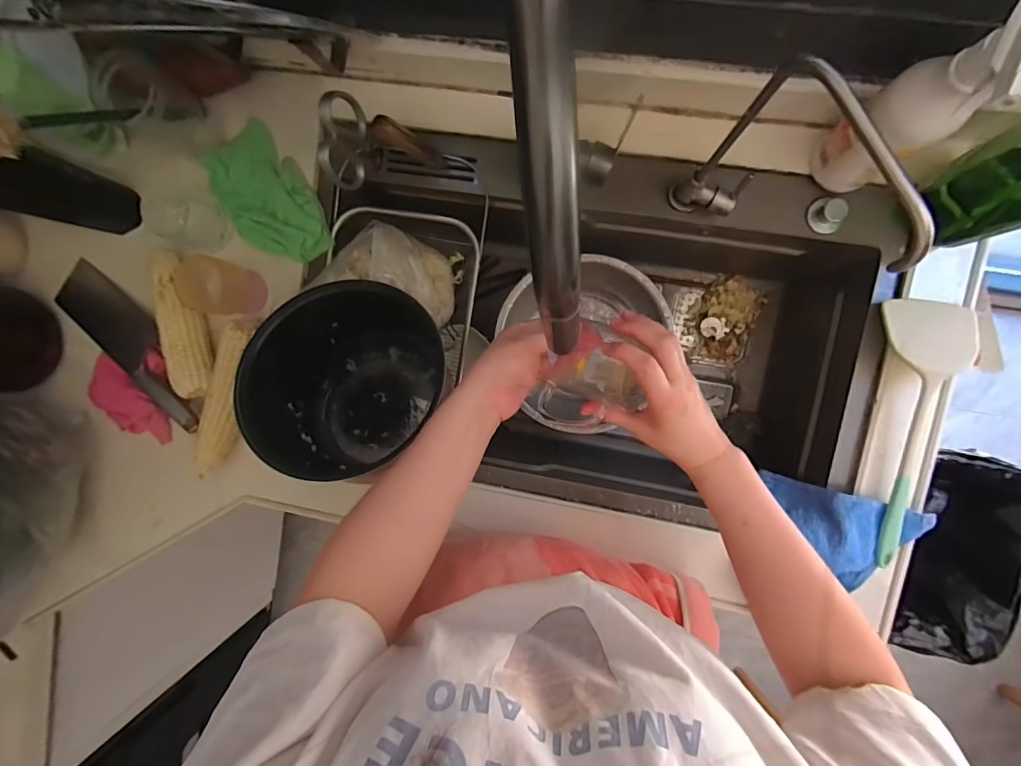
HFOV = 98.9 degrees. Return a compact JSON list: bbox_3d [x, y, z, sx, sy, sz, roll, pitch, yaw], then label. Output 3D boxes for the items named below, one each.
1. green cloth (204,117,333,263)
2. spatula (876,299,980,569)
[{"bbox_3d":[-0.322,-0.249,0.580,0.108,0.030,0.187,-28,92,7],"label":"green cloth"},{"bbox_3d":[0.468,0.058,0.498,0.074,0.036,0.300,2,96,5],"label":"spatula"}]

